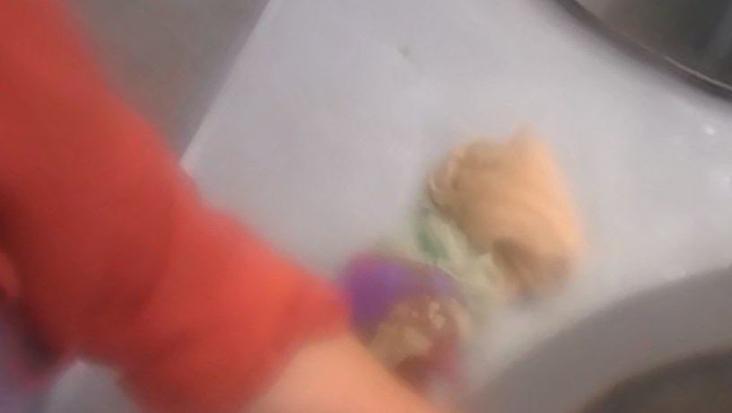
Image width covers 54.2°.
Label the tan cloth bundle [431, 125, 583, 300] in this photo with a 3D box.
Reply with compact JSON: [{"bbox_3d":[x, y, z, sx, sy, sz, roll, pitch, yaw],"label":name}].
[{"bbox_3d":[0.099,0.001,0.531,0.073,0.064,0.128,-13,54,-9],"label":"tan cloth bundle"}]

